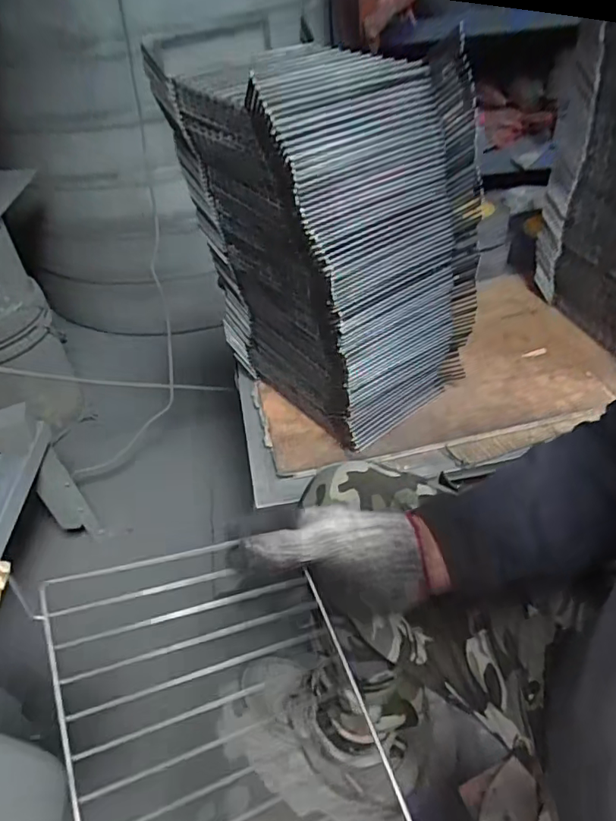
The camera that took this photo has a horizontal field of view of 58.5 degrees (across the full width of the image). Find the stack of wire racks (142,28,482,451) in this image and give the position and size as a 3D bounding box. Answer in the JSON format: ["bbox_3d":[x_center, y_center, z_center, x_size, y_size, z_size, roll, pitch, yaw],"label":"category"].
[{"bbox_3d":[0.034,-0.190,0.722,0.272,0.423,0.273,-27,47,-22],"label":"stack of wire racks"}]

